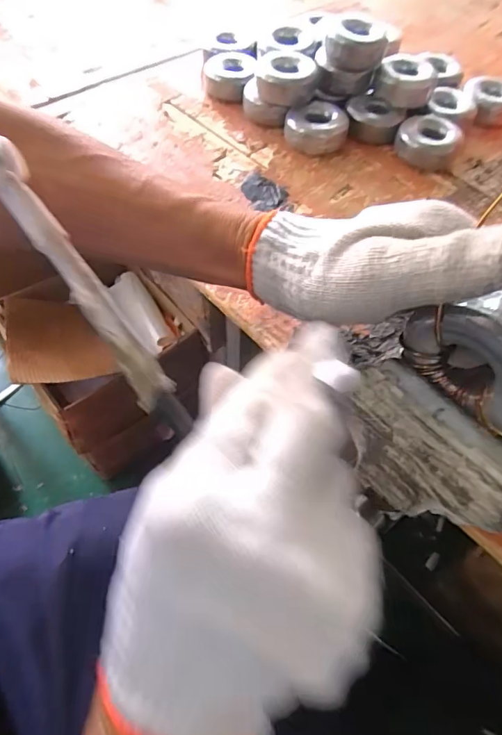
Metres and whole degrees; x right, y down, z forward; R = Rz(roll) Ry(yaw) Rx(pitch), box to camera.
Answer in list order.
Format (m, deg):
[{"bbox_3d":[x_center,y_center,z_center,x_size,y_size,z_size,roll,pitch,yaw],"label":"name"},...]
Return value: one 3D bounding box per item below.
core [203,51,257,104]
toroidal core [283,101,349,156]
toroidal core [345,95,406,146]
[{"bbox_3d":[-0.028,-0.384,0.627,0.069,0.039,0.077,1,56,-2],"label":"core"},{"bbox_3d":[0.078,-0.287,0.563,0.072,0.035,0.068,9,57,4],"label":"toroidal core"},{"bbox_3d":[0.149,-0.302,0.573,0.067,0.029,0.061,13,57,6],"label":"toroidal core"}]

